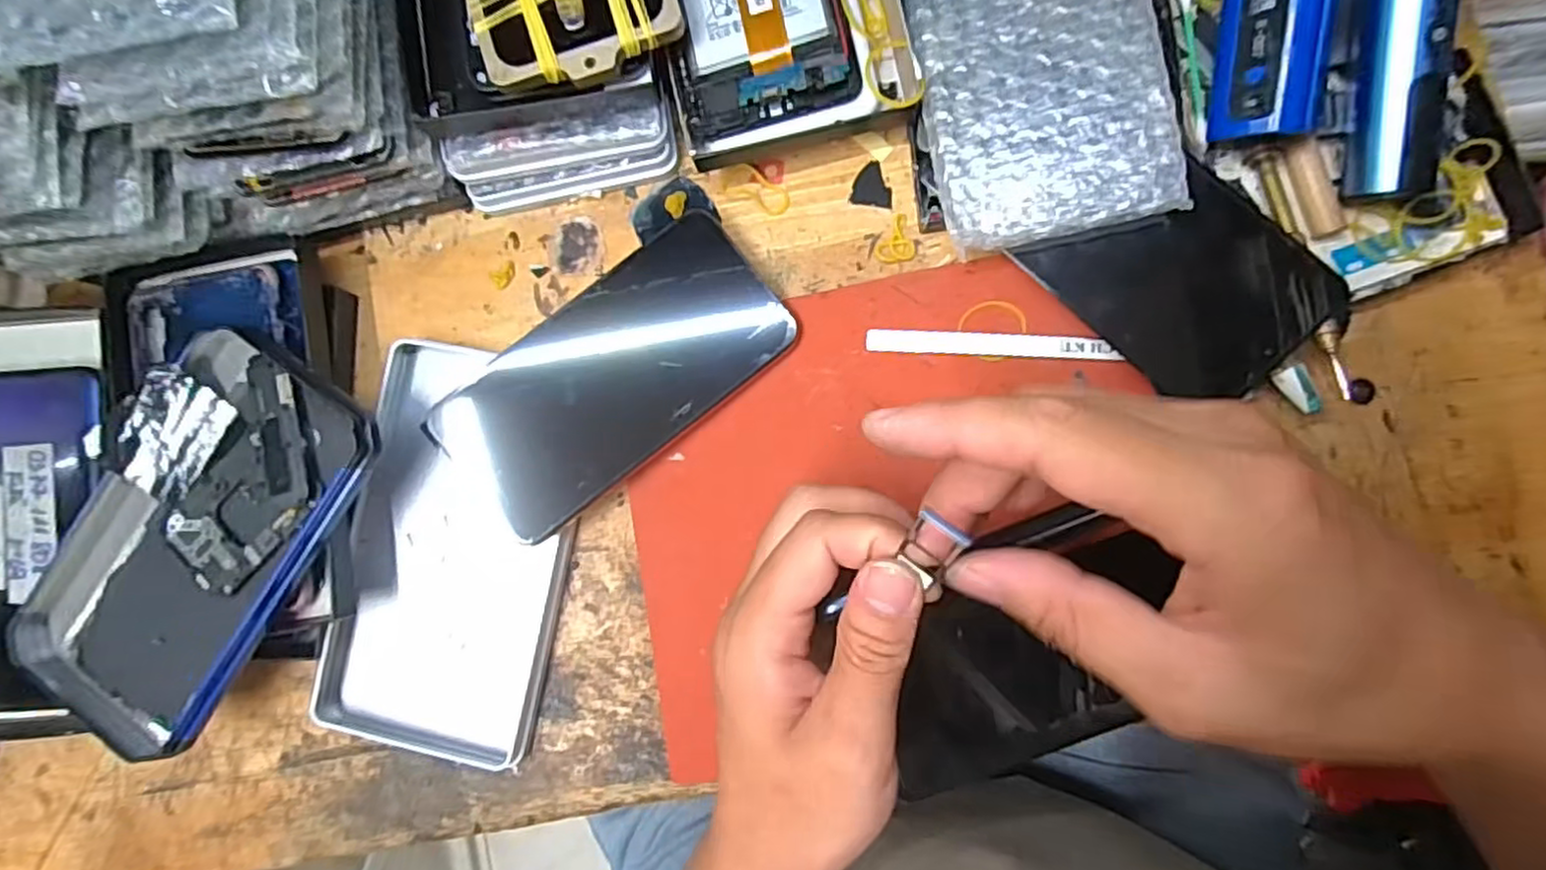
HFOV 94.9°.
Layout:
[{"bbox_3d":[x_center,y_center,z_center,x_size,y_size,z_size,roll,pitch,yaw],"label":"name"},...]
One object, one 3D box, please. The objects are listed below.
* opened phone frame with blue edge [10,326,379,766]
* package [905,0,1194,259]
[{"bbox_3d":[-0.244,0.043,0.301,0.093,0.018,0.167,32,91,2],"label":"opened phone frame with blue edge"},{"bbox_3d":[0.105,-0.165,0.286,0.093,0.020,0.173,-10,86,6],"label":"package"}]

